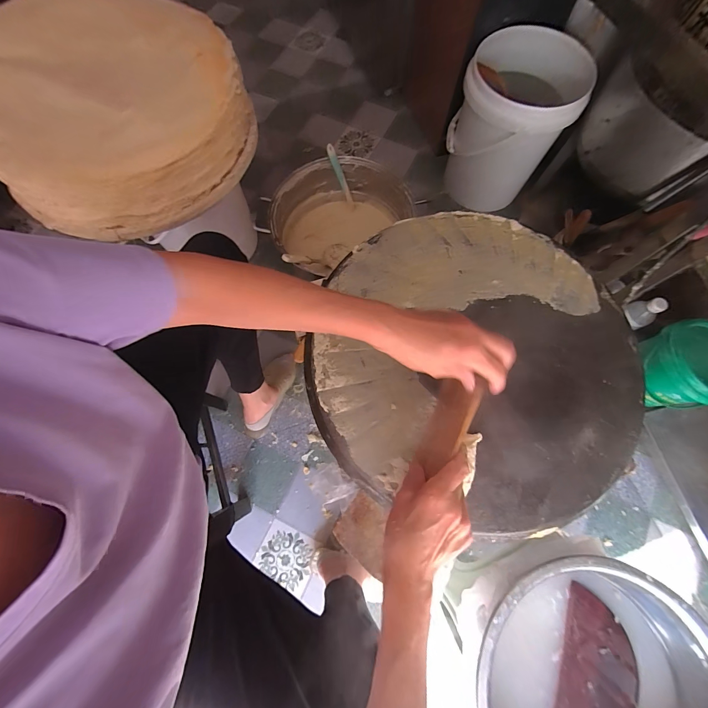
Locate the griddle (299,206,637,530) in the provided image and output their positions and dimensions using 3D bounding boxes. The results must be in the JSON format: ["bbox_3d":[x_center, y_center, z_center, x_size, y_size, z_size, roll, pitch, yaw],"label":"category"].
[{"bbox_3d":[0.180,-0.010,0.479,0.458,0.026,0.467,0,73,0],"label":"griddle"}]

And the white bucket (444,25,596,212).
[{"bbox_3d":[0.427,-0.637,0.939,0.285,0.369,0.285,0,73,0],"label":"white bucket"}]

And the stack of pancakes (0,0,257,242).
[{"bbox_3d":[-0.448,-0.466,0.611,0.461,0.156,0.443,-38,77,-11],"label":"stack of pancakes"}]

